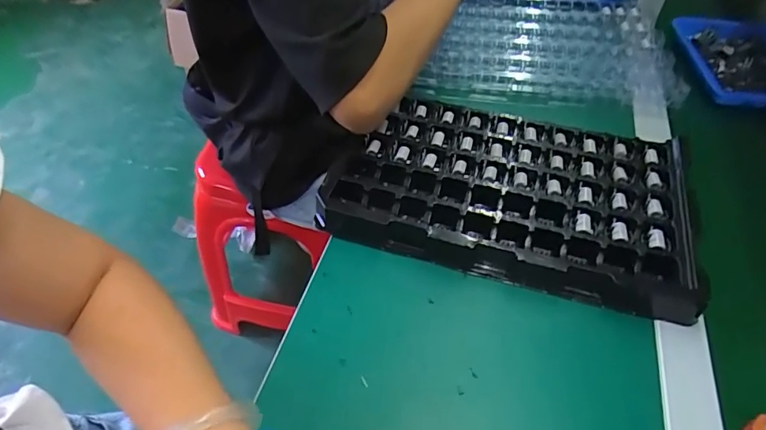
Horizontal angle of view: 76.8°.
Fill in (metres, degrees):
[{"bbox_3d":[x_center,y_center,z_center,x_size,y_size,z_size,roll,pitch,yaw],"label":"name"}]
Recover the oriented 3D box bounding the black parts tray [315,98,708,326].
[{"bbox_3d":[0.130,-0.025,0.493,0.328,0.040,0.205,14,48,12],"label":"black parts tray"}]

